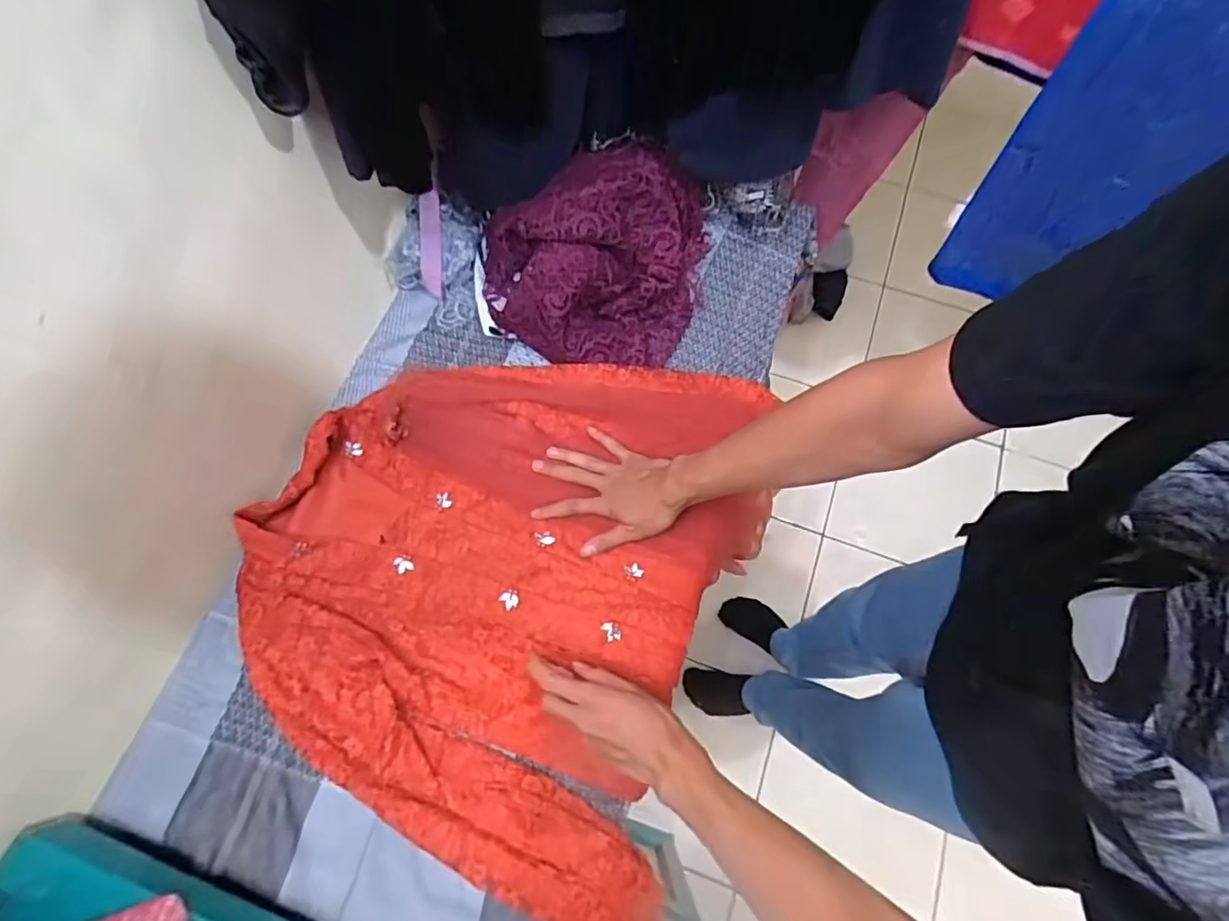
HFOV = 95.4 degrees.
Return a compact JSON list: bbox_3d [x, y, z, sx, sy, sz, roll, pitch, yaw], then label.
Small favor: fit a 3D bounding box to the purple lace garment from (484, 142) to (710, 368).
[{"bbox_3d":[-0.027,-0.251,0.694,0.267,0.138,0.226,4,70,1],"label":"purple lace garment"}]

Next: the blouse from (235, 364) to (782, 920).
[{"bbox_3d":[-0.120,0.110,0.630,0.508,0.052,0.569,19,71,6],"label":"blouse"}]

